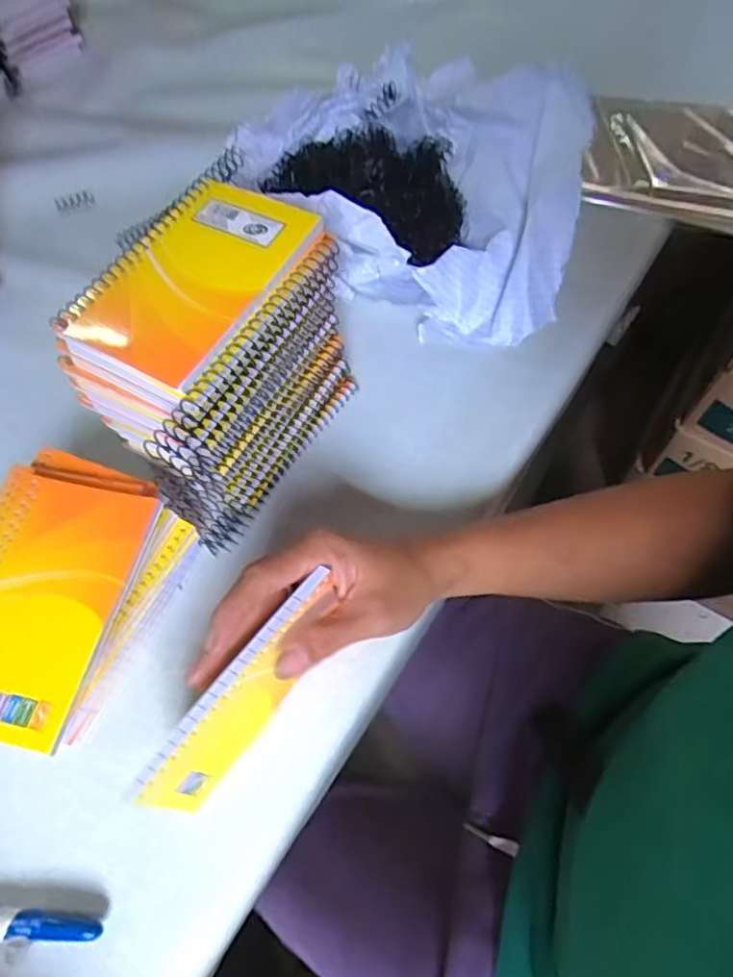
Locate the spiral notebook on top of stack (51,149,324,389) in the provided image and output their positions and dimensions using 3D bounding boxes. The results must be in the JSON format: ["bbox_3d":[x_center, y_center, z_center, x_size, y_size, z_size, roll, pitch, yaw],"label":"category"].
[{"bbox_3d":[-0.089,-0.118,0.315,0.082,0.007,0.135,28,67,14],"label":"spiral notebook on top of stack"}]

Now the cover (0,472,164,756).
[{"bbox_3d":[-0.166,0.055,0.302,0.081,0.008,0.129,13,63,8],"label":"cover"}]

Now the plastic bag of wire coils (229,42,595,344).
[{"bbox_3d":[0.023,-0.229,0.457,0.178,0.129,0.288,-35,68,-15],"label":"plastic bag of wire coils"}]

